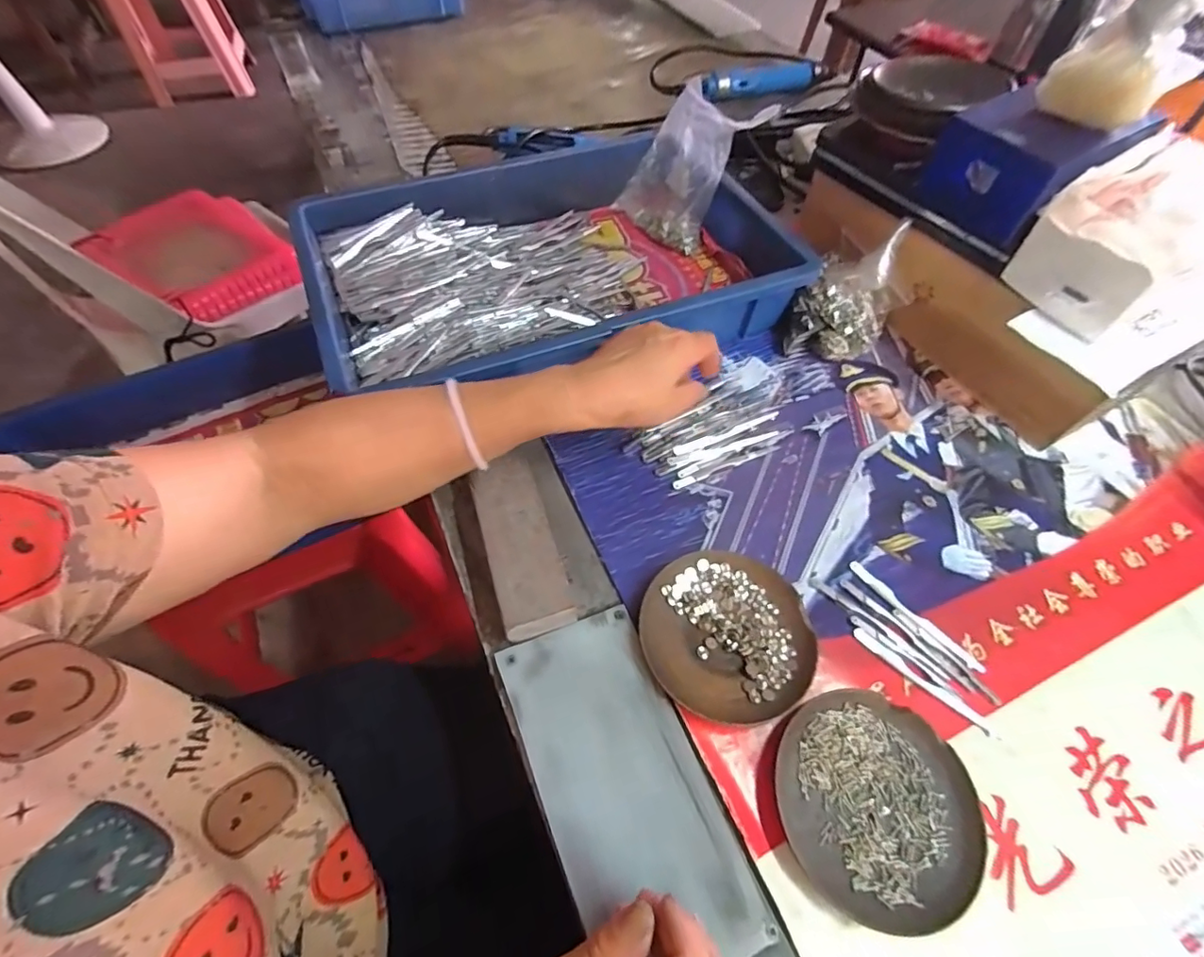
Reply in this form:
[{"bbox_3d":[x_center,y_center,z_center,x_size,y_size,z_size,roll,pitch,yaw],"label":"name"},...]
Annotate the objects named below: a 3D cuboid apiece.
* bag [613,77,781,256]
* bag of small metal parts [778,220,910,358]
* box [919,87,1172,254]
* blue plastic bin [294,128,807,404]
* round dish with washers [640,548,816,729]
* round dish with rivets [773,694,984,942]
[{"bbox_3d":[0.093,-0.341,0.587,0.045,0.141,0.118,-3,47,-40],"label":"bag"},{"bbox_3d":[0.230,-0.168,0.495,0.084,0.099,0.102,34,62,19],"label":"bag of small metal parts"},{"bbox_3d":[0.317,-0.238,0.408,0.075,0.074,0.113,-31,63,-18],"label":"box"},{"bbox_3d":[-0.045,-0.212,0.524,0.429,0.081,0.301,-22,60,-15],"label":"blue plastic bin"},{"bbox_3d":[0.087,0.105,0.362,0.115,0.015,0.110,1,56,-1],"label":"round dish with washers"},{"bbox_3d":[0.164,0.189,0.312,0.116,0.015,0.114,1,56,-1],"label":"round dish with rivets"}]

